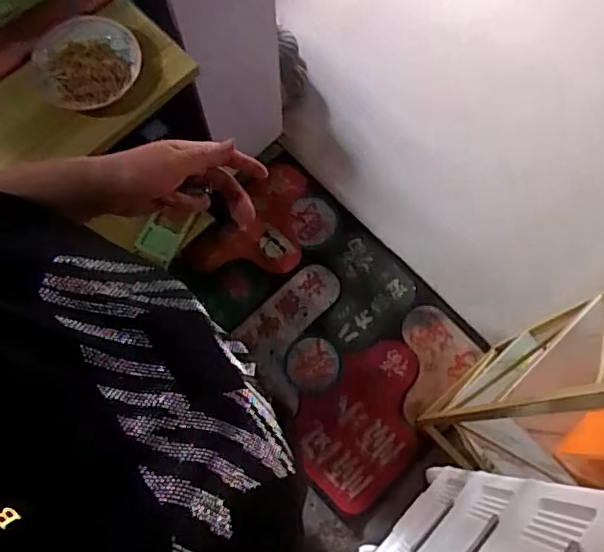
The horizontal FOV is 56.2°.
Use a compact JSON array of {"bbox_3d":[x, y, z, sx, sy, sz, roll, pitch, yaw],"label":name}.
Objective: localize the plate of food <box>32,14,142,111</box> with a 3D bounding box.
[{"bbox_3d":[-0.352,-0.352,0.929,0.165,0.021,0.162,0,73,0],"label":"plate of food"}]

